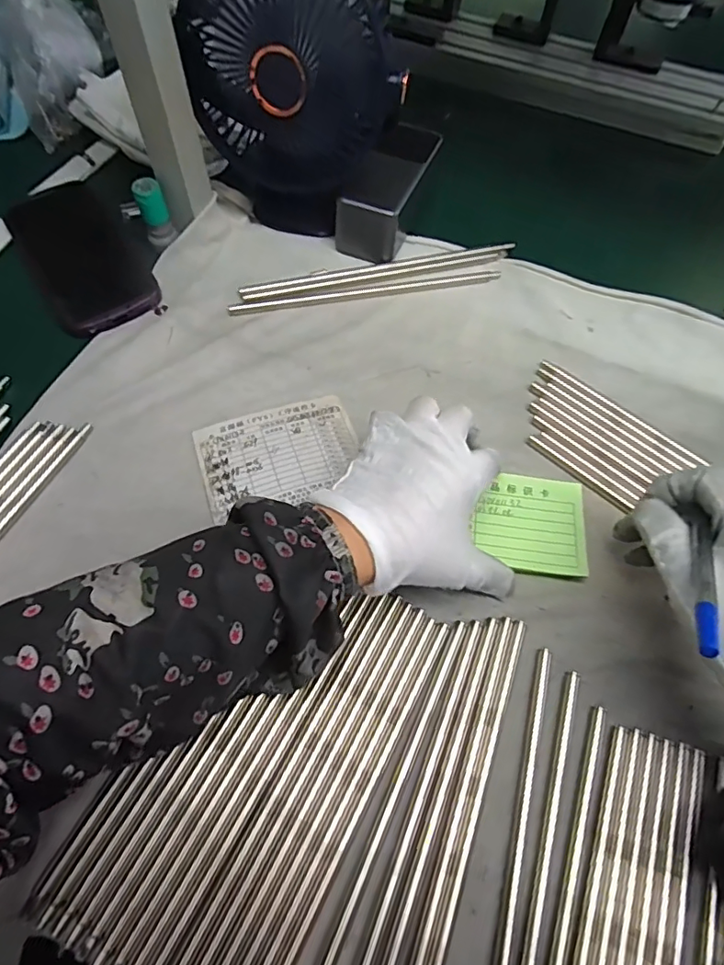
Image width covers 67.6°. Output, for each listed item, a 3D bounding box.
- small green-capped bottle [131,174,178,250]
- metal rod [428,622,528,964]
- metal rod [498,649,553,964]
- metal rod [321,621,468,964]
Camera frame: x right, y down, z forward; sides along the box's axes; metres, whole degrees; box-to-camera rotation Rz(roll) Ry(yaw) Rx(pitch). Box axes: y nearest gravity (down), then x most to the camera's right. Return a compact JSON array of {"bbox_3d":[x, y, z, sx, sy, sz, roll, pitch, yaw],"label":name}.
[{"bbox_3d":[-0.166,-0.215,0.435,0.021,0.056,0.022,-22,63,-14],"label":"small green-capped bottle"},{"bbox_3d":[0.052,0.173,0.262,0.007,0.004,0.223,20,61,9],"label":"metal rod"},{"bbox_3d":[0.074,0.192,0.257,0.007,0.006,0.224,16,61,7],"label":"metal rod"},{"bbox_3d":[0.010,0.170,0.265,0.007,0.006,0.222,24,62,11],"label":"metal rod"}]

